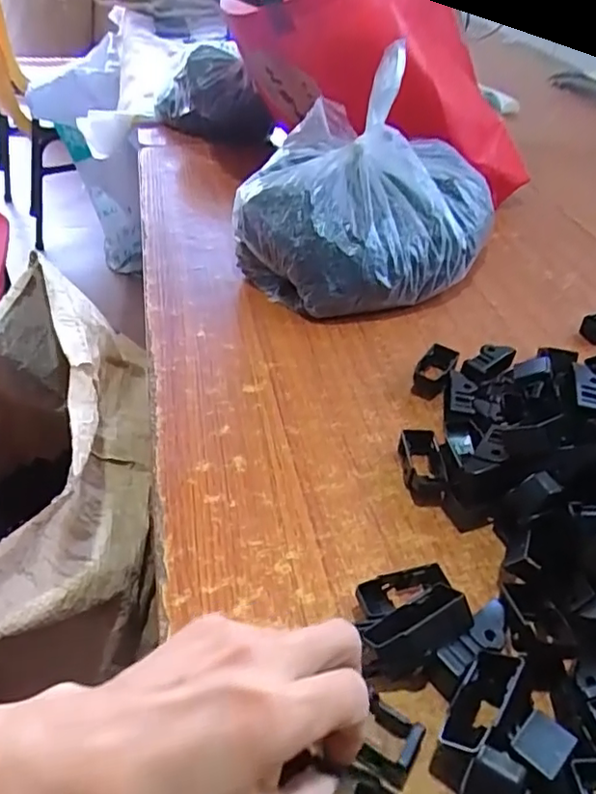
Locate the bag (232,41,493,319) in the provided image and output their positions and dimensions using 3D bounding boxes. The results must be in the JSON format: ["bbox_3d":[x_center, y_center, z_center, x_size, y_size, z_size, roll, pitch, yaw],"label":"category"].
[{"bbox_3d":[0.066,-0.184,0.536,0.197,0.158,0.211,20,44,17],"label":"bag"}]

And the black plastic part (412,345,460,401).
[{"bbox_3d":[0.107,-0.021,0.459,0.025,0.017,0.052,22,44,19],"label":"black plastic part"}]

